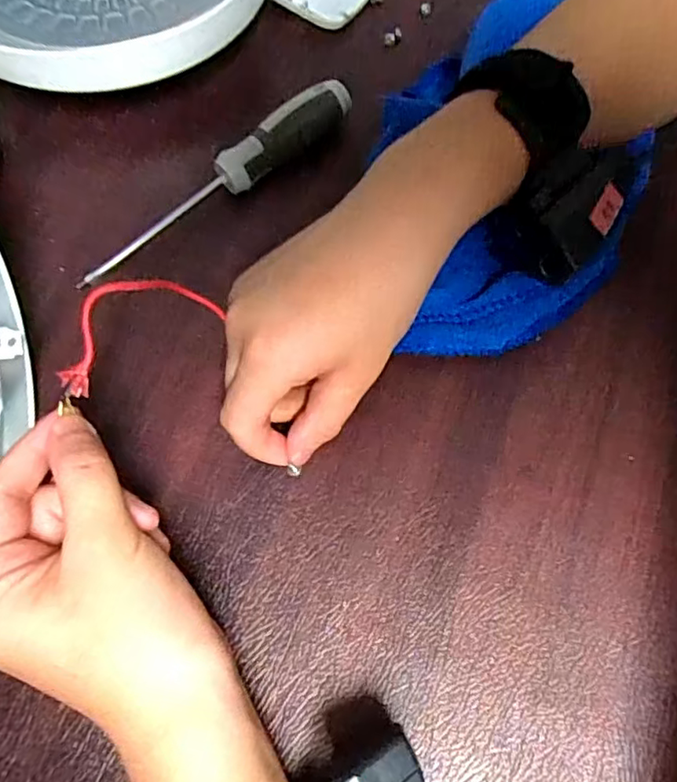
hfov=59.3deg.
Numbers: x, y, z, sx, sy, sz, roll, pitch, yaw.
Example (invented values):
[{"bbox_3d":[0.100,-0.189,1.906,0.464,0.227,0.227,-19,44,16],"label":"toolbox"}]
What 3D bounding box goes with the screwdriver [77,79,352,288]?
[{"bbox_3d":[-0.067,-0.116,0.336,0.178,0.034,0.022,-37,72,-14],"label":"screwdriver"}]

